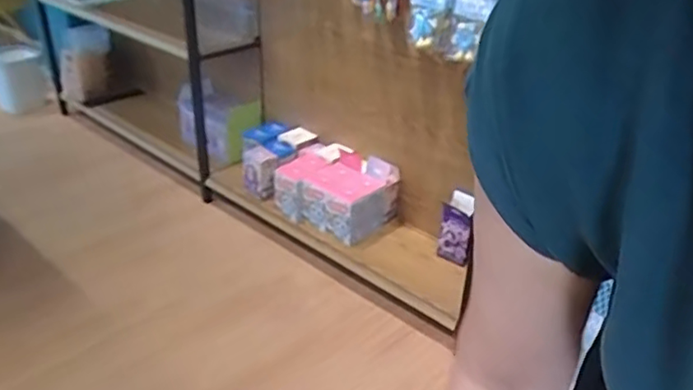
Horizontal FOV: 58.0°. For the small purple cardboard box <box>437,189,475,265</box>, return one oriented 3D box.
[{"bbox_3d":[0.344,0.098,1.954,0.094,0.225,0.039,8,6,2],"label":"small purple cardboard box"}]

